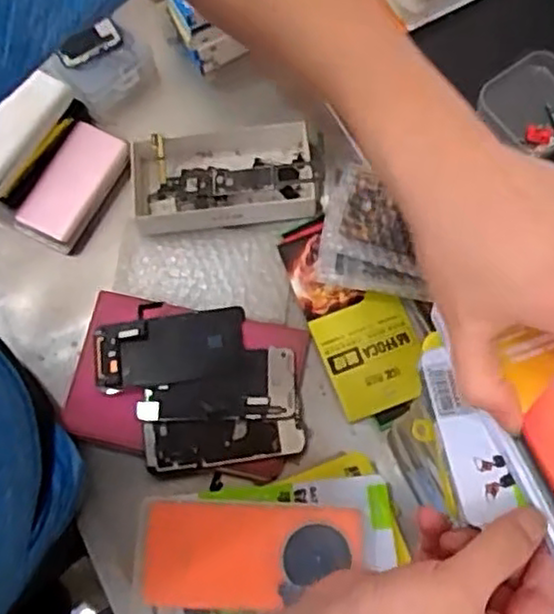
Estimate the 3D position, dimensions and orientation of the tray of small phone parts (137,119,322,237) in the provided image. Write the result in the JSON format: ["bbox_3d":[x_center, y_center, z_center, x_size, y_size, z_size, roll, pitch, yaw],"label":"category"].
[{"bbox_3d":[-0.057,-0.133,0.726,0.184,0.034,0.101,-4,72,1],"label":"tray of small phone parts"}]

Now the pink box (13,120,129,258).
[{"bbox_3d":[-0.206,-0.124,0.733,0.070,0.032,0.129,28,75,10],"label":"pink box"}]

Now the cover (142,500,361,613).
[{"bbox_3d":[-0.019,0.188,0.533,0.161,0.013,0.074,3,72,3],"label":"cover"}]

